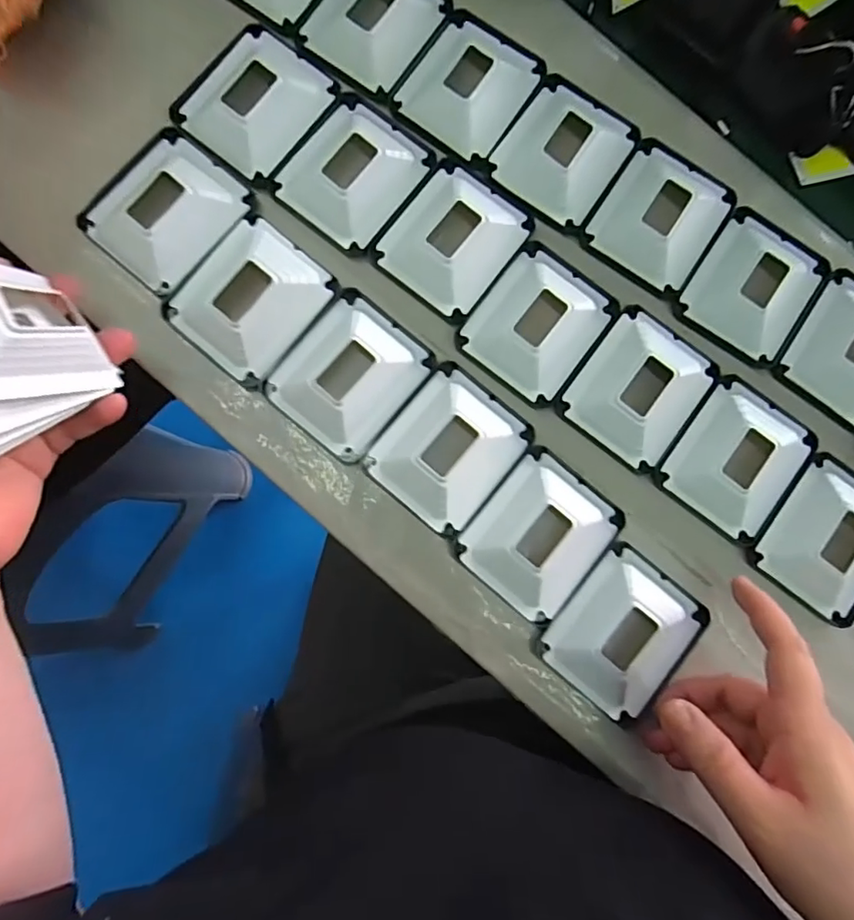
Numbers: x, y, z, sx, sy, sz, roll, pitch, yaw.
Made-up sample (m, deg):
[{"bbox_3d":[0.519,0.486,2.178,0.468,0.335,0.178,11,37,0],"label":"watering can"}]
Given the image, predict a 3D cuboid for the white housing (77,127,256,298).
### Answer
[{"bbox_3d":[-0.145,-0.141,0.300,0.069,0.015,0.078,40,86,9],"label":"white housing"}]

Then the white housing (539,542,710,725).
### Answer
[{"bbox_3d":[0.108,0.094,0.296,0.066,0.014,0.079,41,85,1],"label":"white housing"}]

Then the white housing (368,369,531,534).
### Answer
[{"bbox_3d":[0.014,-0.005,0.297,0.063,0.016,0.076,38,86,9],"label":"white housing"}]

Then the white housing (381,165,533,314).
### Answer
[{"bbox_3d":[0.016,-0.127,0.309,0.063,0.013,0.076,37,86,8],"label":"white housing"}]

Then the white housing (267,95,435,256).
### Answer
[{"bbox_3d":[-0.041,-0.166,0.310,0.068,0.012,0.080,35,85,8],"label":"white housing"}]

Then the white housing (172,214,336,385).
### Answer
[{"bbox_3d":[-0.096,-0.089,0.298,0.066,0.015,0.076,38,86,9],"label":"white housing"}]

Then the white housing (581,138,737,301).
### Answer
[{"bbox_3d":[0.139,-0.145,0.320,0.068,0.015,0.079,33,85,8],"label":"white housing"}]

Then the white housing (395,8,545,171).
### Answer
[{"bbox_3d":[0.027,-0.223,0.323,0.065,0.014,0.081,33,85,8],"label":"white housing"}]

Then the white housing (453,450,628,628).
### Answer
[{"bbox_3d":[0.063,0.041,0.295,0.066,0.017,0.078,40,86,9],"label":"white housing"}]

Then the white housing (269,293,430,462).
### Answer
[{"bbox_3d":[-0.042,-0.048,0.299,0.067,0.015,0.077,38,86,9],"label":"white housing"}]

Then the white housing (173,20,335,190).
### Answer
[{"bbox_3d":[-0.098,-0.208,0.309,0.071,0.012,0.078,37,86,9],"label":"white housing"}]

